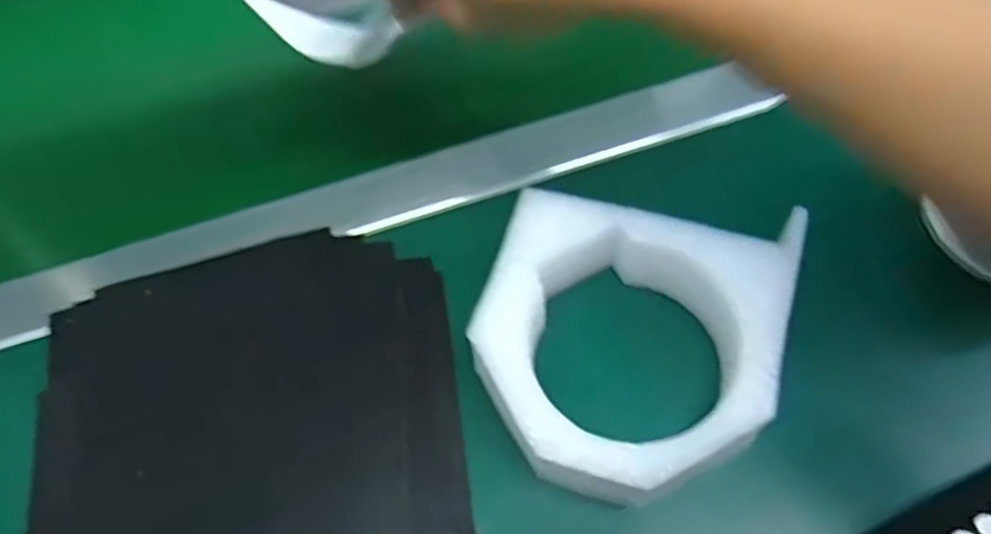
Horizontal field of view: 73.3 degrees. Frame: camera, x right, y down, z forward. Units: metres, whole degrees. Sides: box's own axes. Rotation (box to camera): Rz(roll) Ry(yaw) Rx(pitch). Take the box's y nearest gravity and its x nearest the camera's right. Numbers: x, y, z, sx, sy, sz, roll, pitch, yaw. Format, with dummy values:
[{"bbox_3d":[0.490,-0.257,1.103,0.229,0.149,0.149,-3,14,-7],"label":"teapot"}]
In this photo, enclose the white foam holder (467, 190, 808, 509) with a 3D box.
[{"bbox_3d":[0.054,0.034,0.279,0.120,0.040,0.131,-2,56,3],"label":"white foam holder"}]

